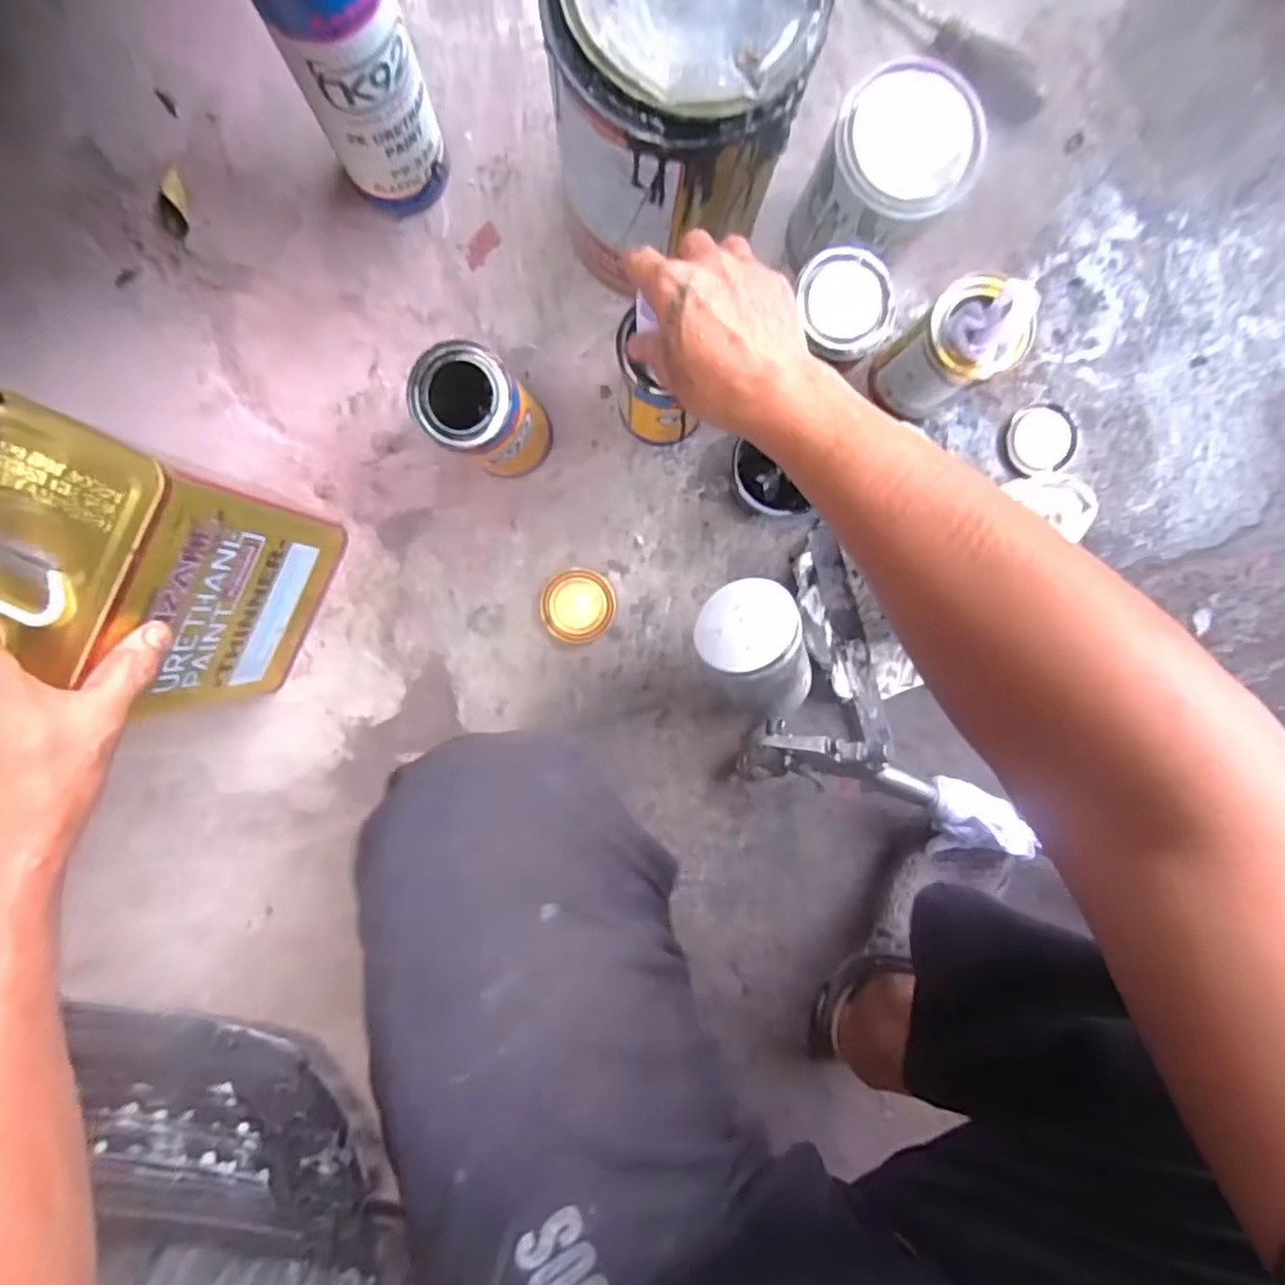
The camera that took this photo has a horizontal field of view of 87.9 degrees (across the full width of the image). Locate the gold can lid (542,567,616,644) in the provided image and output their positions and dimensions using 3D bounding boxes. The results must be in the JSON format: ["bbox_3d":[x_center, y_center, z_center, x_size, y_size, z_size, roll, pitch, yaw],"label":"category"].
[{"bbox_3d":[-0.057,-0.033,0.596,0.064,0.010,0.065,1,94,-2],"label":"gold can lid"}]

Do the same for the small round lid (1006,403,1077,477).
[{"bbox_3d":[0.358,-0.182,0.598,0.062,0.018,0.059,0,94,-2],"label":"small round lid"}]

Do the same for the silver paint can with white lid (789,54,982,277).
[{"bbox_3d":[0.181,-0.345,0.525,0.096,0.136,0.114,41,91,-4],"label":"silver paint can with white lid"}]

